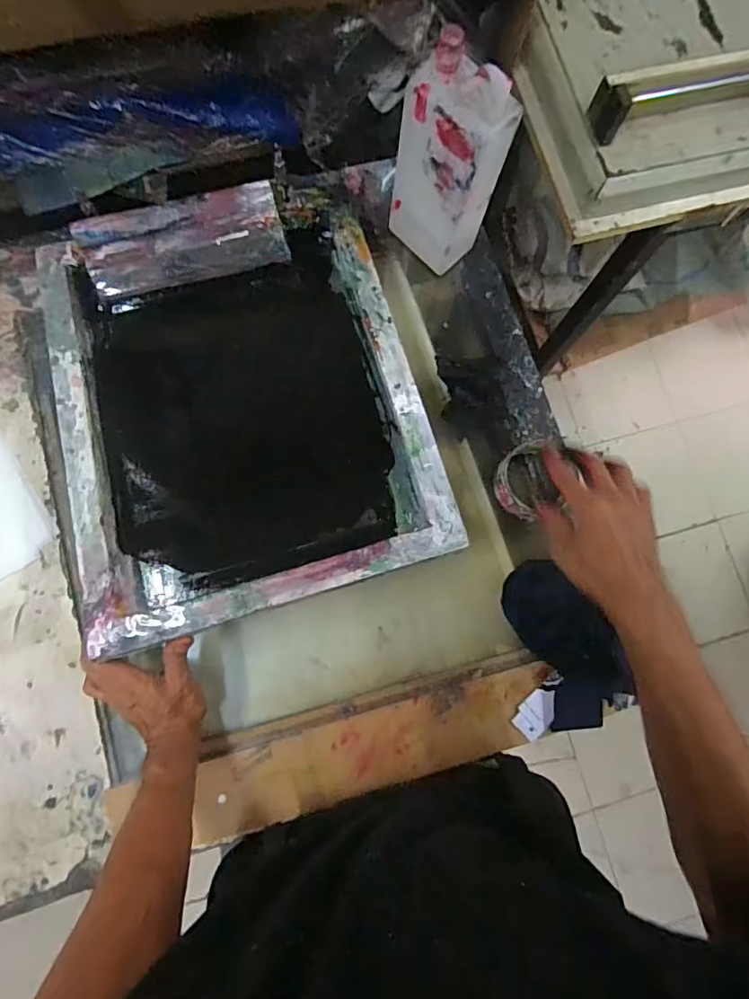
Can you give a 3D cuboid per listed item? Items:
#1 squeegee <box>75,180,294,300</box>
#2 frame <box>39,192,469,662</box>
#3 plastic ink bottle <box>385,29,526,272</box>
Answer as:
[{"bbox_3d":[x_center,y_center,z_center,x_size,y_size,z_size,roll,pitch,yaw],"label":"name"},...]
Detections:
[{"bbox_3d":[-0.212,-0.289,0.571,0.214,0.032,0.079,-15,122,-6],"label":"squeegee"},{"bbox_3d":[-0.148,-0.098,0.538,0.373,0.064,0.430,-15,74,-7],"label":"frame"},{"bbox_3d":[0.071,-0.338,0.520,0.102,0.205,0.059,35,80,3],"label":"plastic ink bottle"}]

